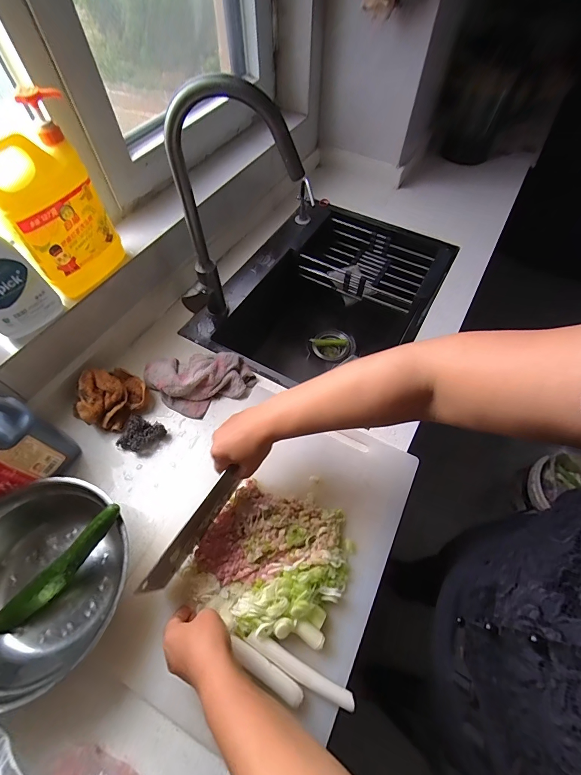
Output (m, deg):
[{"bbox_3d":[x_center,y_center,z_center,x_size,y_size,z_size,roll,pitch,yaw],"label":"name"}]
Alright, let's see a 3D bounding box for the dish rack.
[{"bbox_3d":[0.201,-0.324,0.918,0.303,0.070,0.182,27,63,15],"label":"dish rack"}]

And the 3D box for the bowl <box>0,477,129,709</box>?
[{"bbox_3d":[-0.327,0.256,0.447,0.196,0.110,0.248,33,65,18],"label":"bowl"}]

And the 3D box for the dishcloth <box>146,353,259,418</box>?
[{"bbox_3d":[-0.167,-0.012,0.642,0.197,0.046,0.120,-13,60,-8],"label":"dishcloth"}]

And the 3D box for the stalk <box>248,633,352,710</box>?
[{"bbox_3d":[0.011,0.353,0.430,0.143,0.017,0.021,25,63,14],"label":"stalk"}]

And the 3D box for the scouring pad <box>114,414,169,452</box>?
[{"bbox_3d":[-0.263,0.086,0.605,0.070,0.030,0.062,22,62,12],"label":"scouring pad"}]

